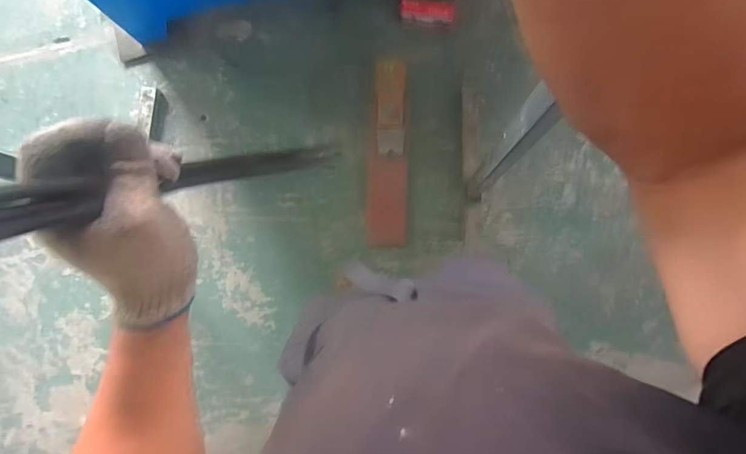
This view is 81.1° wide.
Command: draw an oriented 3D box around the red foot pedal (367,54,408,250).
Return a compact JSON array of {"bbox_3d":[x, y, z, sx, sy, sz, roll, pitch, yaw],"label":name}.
[{"bbox_3d":[0.052,-0.236,1.474,0.134,0.053,0.601,2,101,4],"label":"red foot pedal"}]

